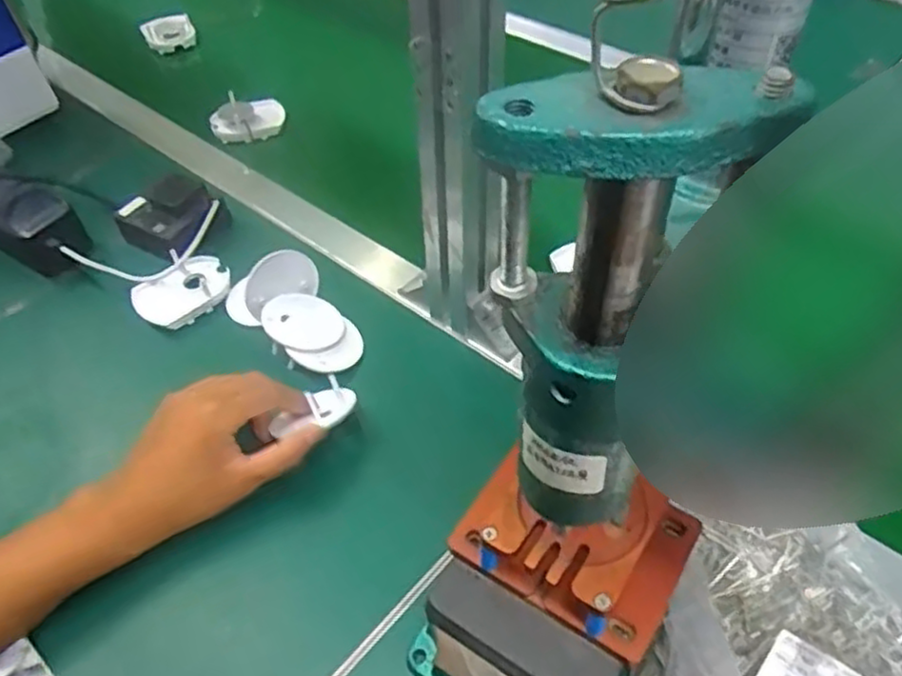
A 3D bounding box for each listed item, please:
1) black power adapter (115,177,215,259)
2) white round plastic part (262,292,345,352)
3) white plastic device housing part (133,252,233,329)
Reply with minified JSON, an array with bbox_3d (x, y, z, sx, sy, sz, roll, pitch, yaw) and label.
[{"bbox_3d":[-0.255,-0.110,0.657,0.093,0.031,0.073,30,56,26],"label":"black power adapter"},{"bbox_3d":[-0.117,-0.013,0.568,0.058,0.010,0.059,9,52,-11],"label":"white round plastic part"},{"bbox_3d":[-0.229,-0.038,0.614,0.079,0.013,0.054,-28,69,-18],"label":"white plastic device housing part"}]

